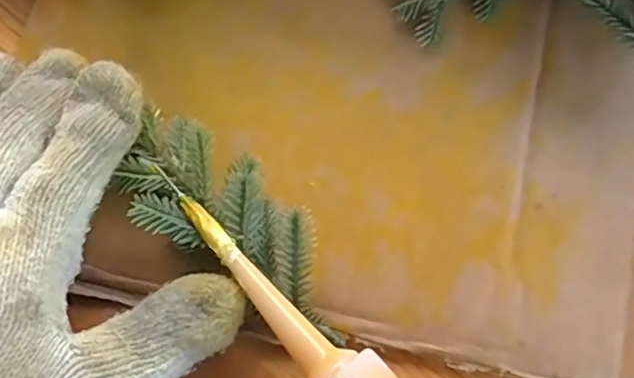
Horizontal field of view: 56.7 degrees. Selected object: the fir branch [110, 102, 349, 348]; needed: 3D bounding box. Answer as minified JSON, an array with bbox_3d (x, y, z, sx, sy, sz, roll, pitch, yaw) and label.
[{"bbox_3d":[-0.028,0.013,0.208,0.100,0.017,0.039,37,80,8],"label":"fir branch"}]

